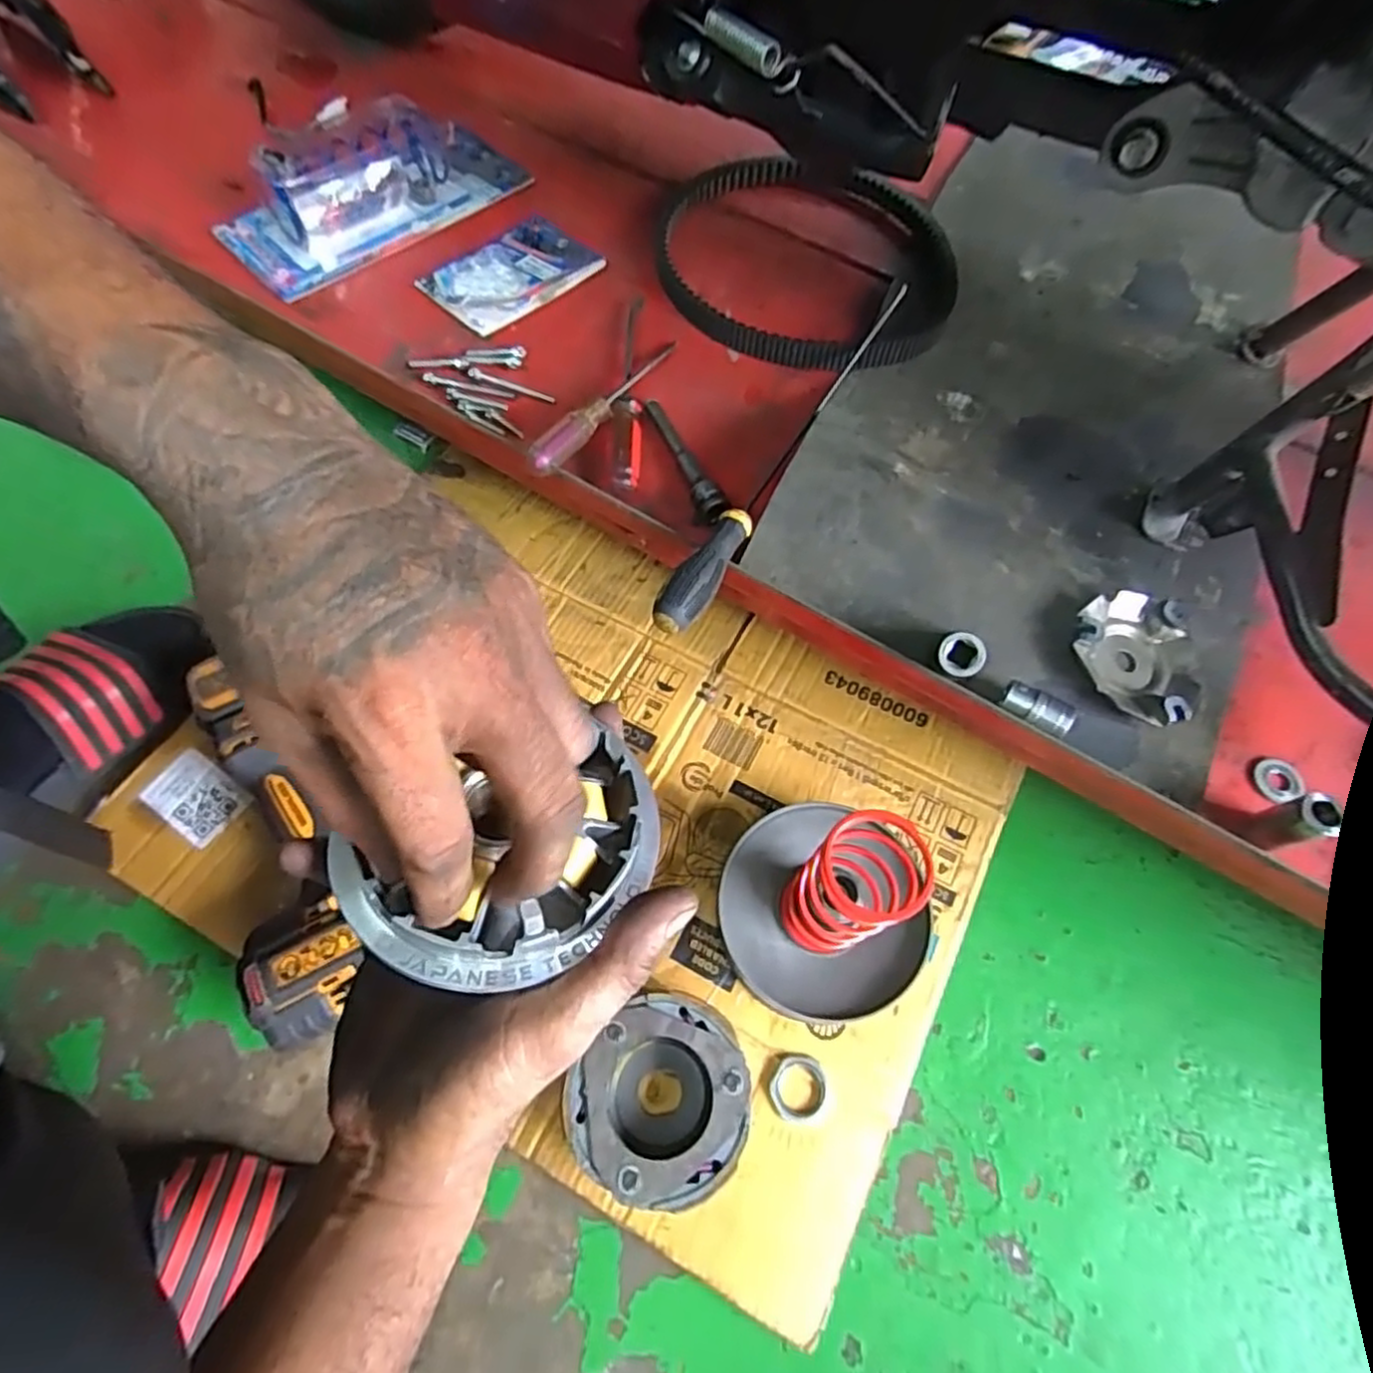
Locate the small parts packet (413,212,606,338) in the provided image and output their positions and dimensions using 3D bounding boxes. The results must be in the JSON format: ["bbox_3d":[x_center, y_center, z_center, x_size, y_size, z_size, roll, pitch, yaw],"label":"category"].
[{"bbox_3d":[-0.157,-0.364,0.620,0.134,0.012,0.107,-39,71,-18],"label":"small parts packet"}]

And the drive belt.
[{"bbox_3d":[0.095,-0.376,0.616,0.274,0.035,0.240,17,64,7],"label":"drive belt"}]

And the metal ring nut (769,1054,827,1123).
[{"bbox_3d":[0.072,0.260,0.461,0.037,0.004,0.038,-3,63,-4],"label":"metal ring nut"}]

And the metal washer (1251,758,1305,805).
[{"bbox_3d":[0.356,0.057,0.430,0.026,0.005,0.030,26,65,10],"label":"metal washer"}]

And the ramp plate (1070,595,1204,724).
[{"bbox_3d":[0.281,-0.019,0.441,0.077,0.033,0.082,1,64,-1],"label":"ramp plate"}]

